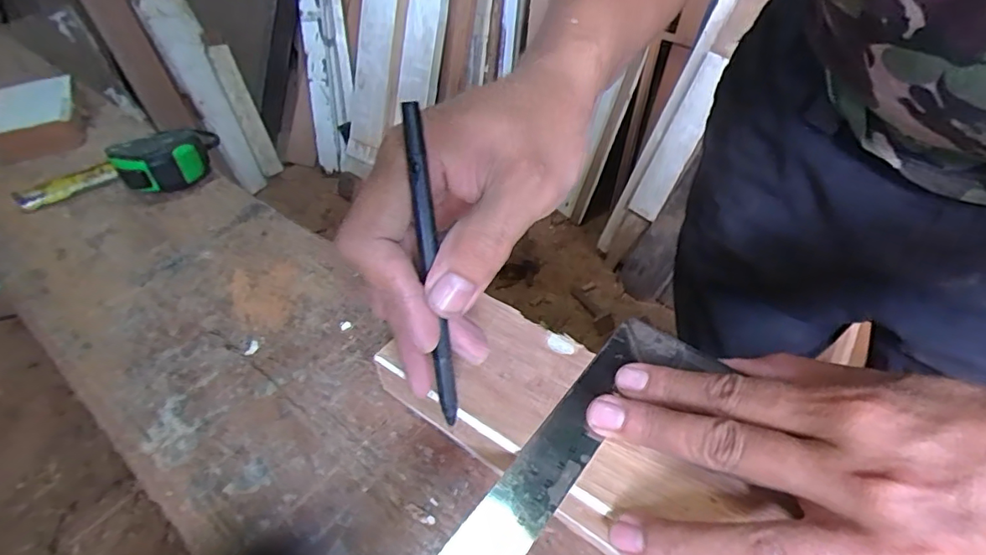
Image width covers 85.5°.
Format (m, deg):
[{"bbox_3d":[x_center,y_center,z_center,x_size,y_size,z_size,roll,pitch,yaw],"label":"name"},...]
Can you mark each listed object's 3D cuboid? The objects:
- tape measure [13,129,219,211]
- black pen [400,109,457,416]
[{"bbox_3d":[-0.372,-0.112,0.529,0.174,0.044,0.086,-10,44,-6],"label":"tape measure"},{"bbox_3d":[-0.025,0.001,0.212,0.007,0.135,0.010,-6,19,-3],"label":"black pen"}]

